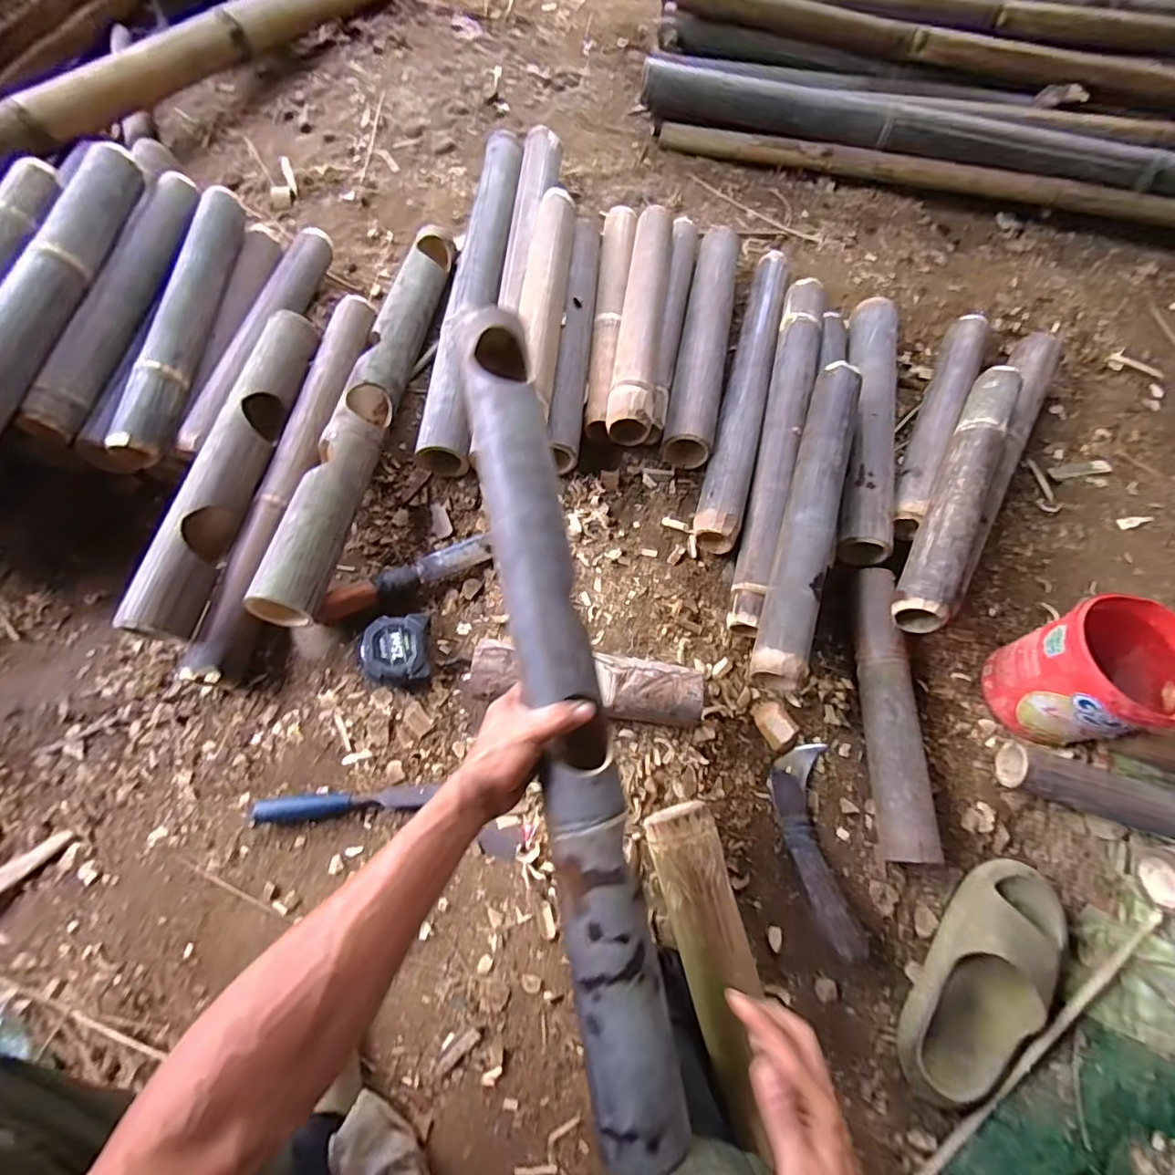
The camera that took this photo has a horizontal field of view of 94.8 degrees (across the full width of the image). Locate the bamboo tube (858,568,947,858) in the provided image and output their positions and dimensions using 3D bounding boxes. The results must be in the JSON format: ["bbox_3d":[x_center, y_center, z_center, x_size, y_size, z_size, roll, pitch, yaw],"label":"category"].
[{"bbox_3d":[0.367,0.144,0.665,0.047,0.061,0.347,3,69,-1],"label":"bamboo tube"}]

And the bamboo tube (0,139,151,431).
[{"bbox_3d":[-0.700,-0.358,0.678,0.063,0.051,0.595,3,67,-2],"label":"bamboo tube"}]

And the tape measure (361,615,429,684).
[{"bbox_3d":[-0.235,0.078,0.670,0.075,0.054,0.081,-6,68,-6],"label":"tape measure"}]

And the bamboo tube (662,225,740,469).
[{"bbox_3d":[0.189,-0.406,0.868,0.068,0.076,0.481,12,69,2],"label":"bamboo tube"}]

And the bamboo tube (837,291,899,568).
[{"bbox_3d":[0.430,-0.259,0.828,0.069,0.076,0.479,13,69,3],"label":"bamboo tube"}]

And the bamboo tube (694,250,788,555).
[{"bbox_3d":[0.250,-0.318,0.841,0.059,0.069,0.583,16,69,4],"label":"bamboo tube"}]

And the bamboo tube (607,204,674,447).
[{"bbox_3d":[0.087,-0.414,0.812,0.066,0.057,0.461,9,67,1],"label":"bamboo tube"}]

